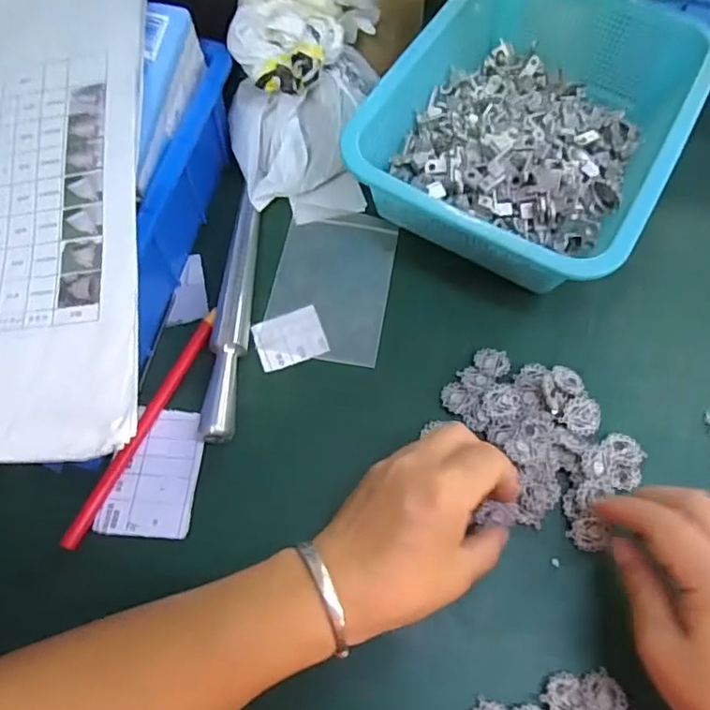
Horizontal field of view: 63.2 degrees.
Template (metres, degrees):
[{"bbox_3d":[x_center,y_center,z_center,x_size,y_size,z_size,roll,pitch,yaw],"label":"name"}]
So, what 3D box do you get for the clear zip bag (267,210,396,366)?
[{"bbox_3d":[-0.016,-0.052,0.412,0.080,0.004,0.118,9,65,4],"label":"clear zip bag"}]

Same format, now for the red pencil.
[{"bbox_3d":[-0.129,0.042,0.358,0.010,0.010,0.161,23,66,10],"label":"red pencil"}]

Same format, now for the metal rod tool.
[{"bbox_3d":[-0.080,-0.029,0.385,0.022,0.022,0.178,4,64,1],"label":"metal rod tool"}]

